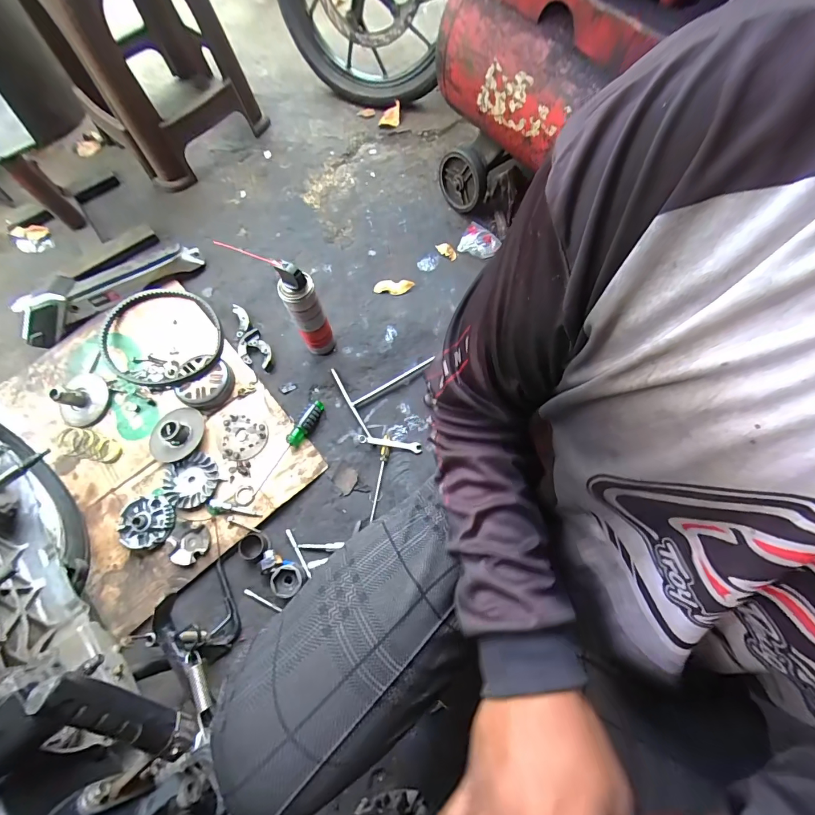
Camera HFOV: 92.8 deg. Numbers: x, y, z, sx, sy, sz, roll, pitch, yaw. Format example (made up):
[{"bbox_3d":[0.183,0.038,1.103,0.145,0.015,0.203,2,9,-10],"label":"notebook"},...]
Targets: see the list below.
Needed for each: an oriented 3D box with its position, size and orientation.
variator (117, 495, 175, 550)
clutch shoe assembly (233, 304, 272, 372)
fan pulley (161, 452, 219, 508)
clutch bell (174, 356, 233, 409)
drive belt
[{"bbox_3d":[-0.498,0.218,0.742,0.101,0.023,0.093,-3,70,1],"label":"variator"},{"bbox_3d":[-0.358,-0.150,0.867,0.063,0.018,0.176,-35,73,-10],"label":"clutch shoe assembly"},{"bbox_3d":[-0.426,0.143,0.760,0.105,0.017,0.098,-1,70,2],"label":"fan pulley"},{"bbox_3d":[-0.432,-0.057,0.821,0.113,0.037,0.116,37,76,14],"label":"clutch bell"},{"bbox_3d":[-0.537,-0.158,0.848,0.281,0.035,0.242,6,71,4],"label":"drive belt"}]

